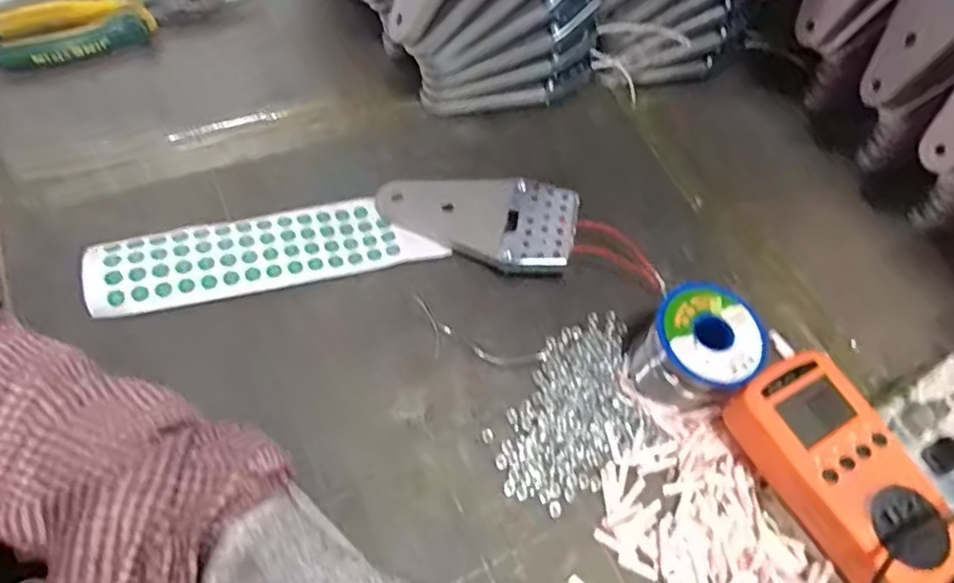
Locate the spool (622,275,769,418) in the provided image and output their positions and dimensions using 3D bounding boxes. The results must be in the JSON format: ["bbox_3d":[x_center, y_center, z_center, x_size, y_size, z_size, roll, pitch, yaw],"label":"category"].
[{"bbox_3d":[0.137,0.035,0.393,0.063,0.052,0.069,4,61,-8],"label":"spool"}]

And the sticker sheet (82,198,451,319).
[{"bbox_3d":[-0.136,-0.028,0.417,0.211,0.010,0.057,-10,61,-18],"label":"sticker sheet"}]

